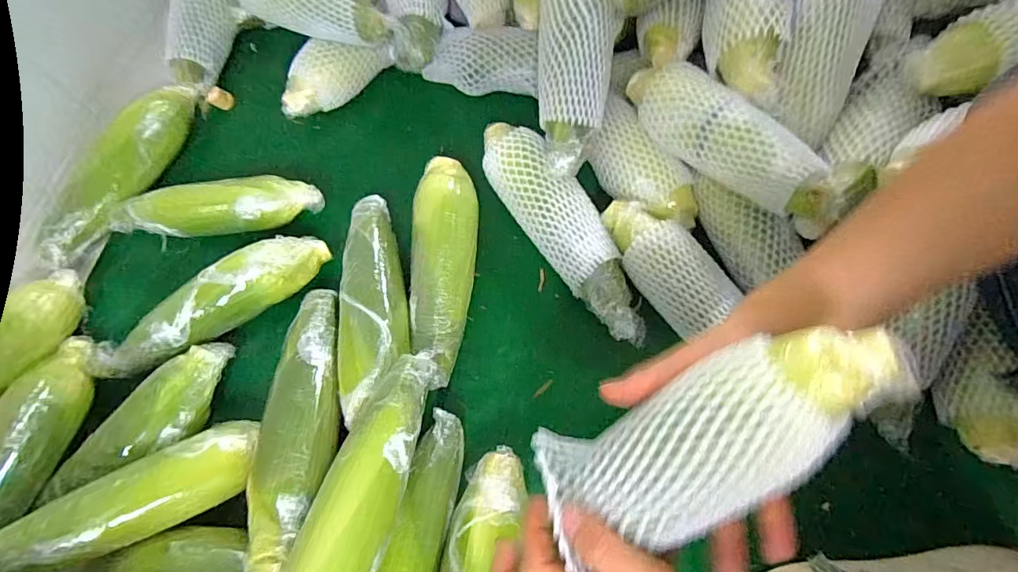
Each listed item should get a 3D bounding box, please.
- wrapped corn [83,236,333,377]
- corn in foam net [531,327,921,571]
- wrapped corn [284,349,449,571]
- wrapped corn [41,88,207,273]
[{"bbox_3d":[-0.294,0.016,0.485,0.244,0.048,0.056,-29,71,-9],"label":"wrapped corn"},{"bbox_3d":[0.105,0.083,0.265,0.188,0.048,0.074,-34,69,23],"label":"corn in foam net"},{"bbox_3d":[-0.112,0.164,0.385,0.059,0.054,0.235,17,71,7],"label":"wrapped corn"},{"bbox_3d":[-0.417,-0.128,0.541,0.044,0.043,0.241,21,71,9],"label":"wrapped corn"}]

